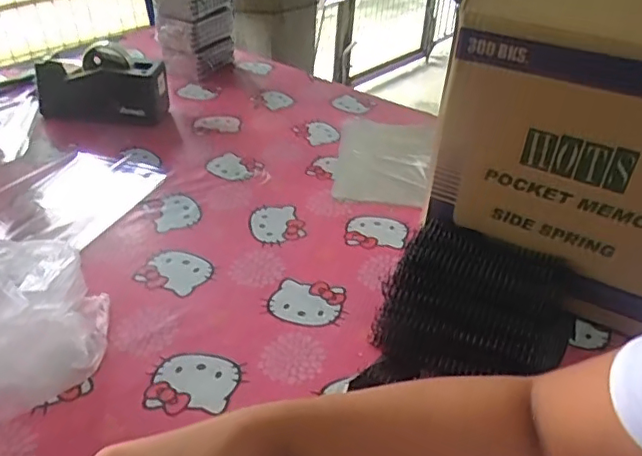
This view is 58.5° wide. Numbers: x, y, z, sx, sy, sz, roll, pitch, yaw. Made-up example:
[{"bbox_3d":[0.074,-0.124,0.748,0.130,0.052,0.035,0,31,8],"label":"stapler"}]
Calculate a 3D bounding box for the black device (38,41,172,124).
[{"bbox_3d":[-0.370,-0.234,0.959,0.210,0.110,0.062,4,35,1],"label":"black device"}]

